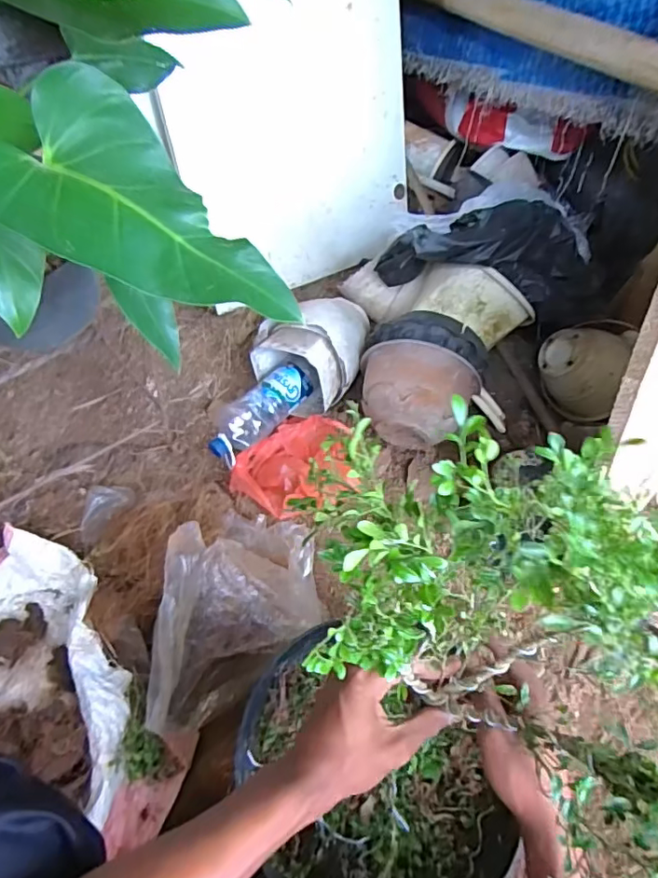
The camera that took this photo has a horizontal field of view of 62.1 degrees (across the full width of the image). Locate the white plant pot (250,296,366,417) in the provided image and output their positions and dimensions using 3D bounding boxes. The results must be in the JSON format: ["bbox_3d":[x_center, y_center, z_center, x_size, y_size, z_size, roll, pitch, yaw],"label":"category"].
[{"bbox_3d":[-0.013,-0.181,1.048,0.173,0.161,0.222,32,52,21],"label":"white plant pot"}]

